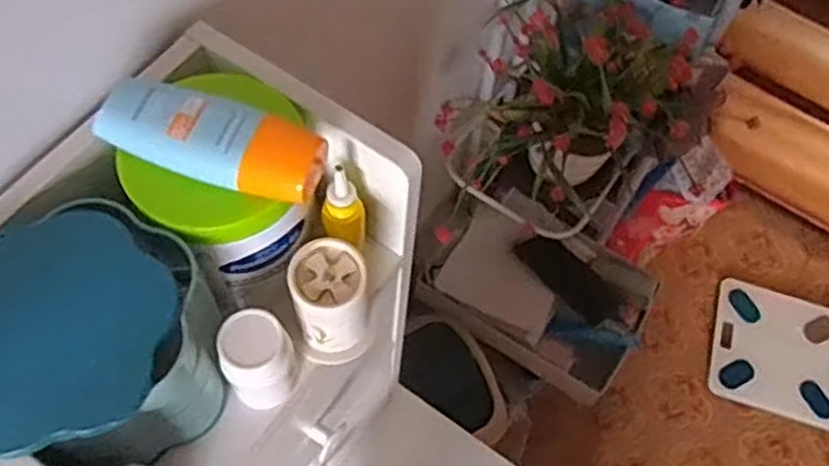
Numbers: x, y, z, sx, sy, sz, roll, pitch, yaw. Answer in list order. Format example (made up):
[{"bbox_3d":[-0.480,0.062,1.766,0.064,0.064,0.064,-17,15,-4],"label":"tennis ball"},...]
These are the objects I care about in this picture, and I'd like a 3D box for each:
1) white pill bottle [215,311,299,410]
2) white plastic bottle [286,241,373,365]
[{"bbox_3d":[-0.079,0.065,0.385,0.035,0.065,0.029,-35,69,-19],"label":"white pill bottle"},{"bbox_3d":[-0.044,0.038,0.405,0.038,0.071,0.040,1,62,-3],"label":"white plastic bottle"}]

